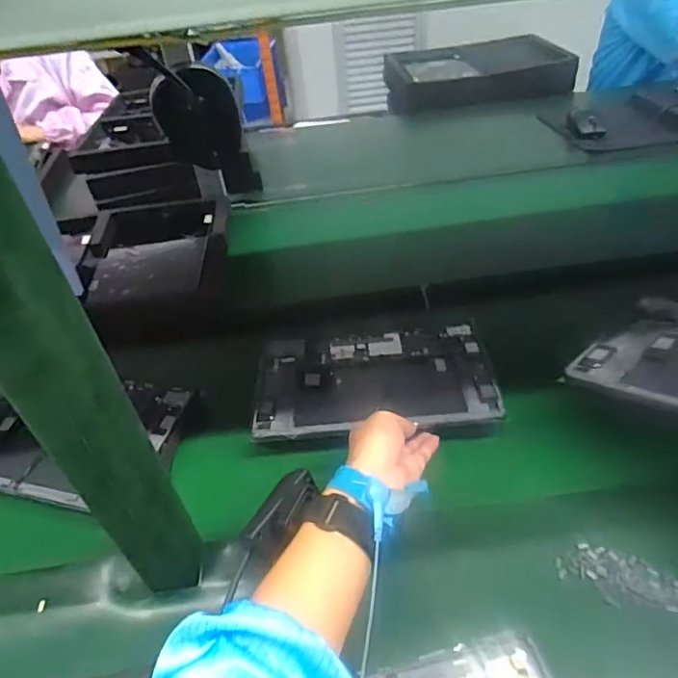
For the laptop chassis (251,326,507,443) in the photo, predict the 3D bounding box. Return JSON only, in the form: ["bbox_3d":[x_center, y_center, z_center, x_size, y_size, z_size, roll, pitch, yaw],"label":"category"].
[{"bbox_3d":[0.039,0.043,0.600,0.252,0.020,0.152,-4,41,1],"label":"laptop chassis"}]

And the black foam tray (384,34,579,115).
[{"bbox_3d":[0.364,-0.721,1.467,0.456,0.099,0.260,-4,41,1],"label":"black foam tray"}]

